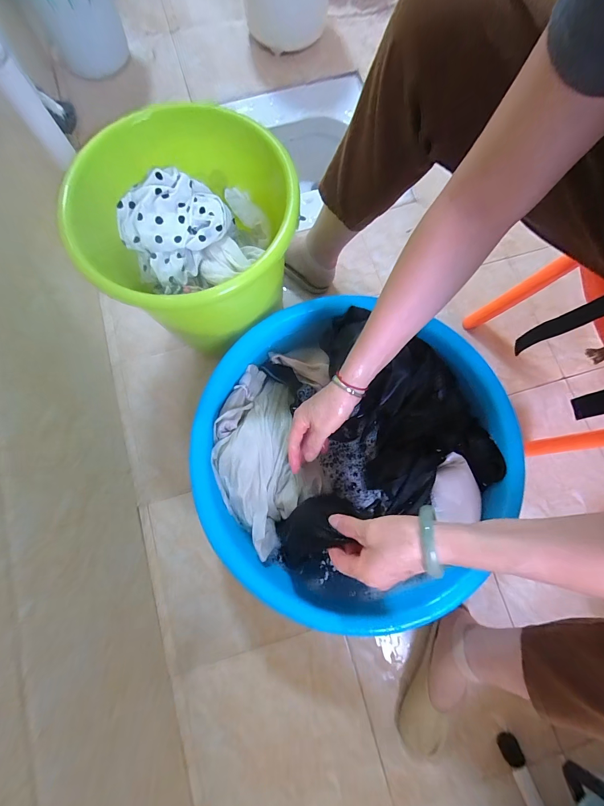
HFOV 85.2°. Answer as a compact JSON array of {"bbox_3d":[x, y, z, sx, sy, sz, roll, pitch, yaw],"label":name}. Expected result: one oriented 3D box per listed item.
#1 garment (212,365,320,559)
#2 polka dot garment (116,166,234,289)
[{"bbox_3d":[-0.064,0.081,0.516,0.150,0.056,0.269,-21,79,-4],"label":"garment"},{"bbox_3d":[-0.208,-0.294,0.551,0.157,0.091,0.169,33,81,6],"label":"polka dot garment"}]

